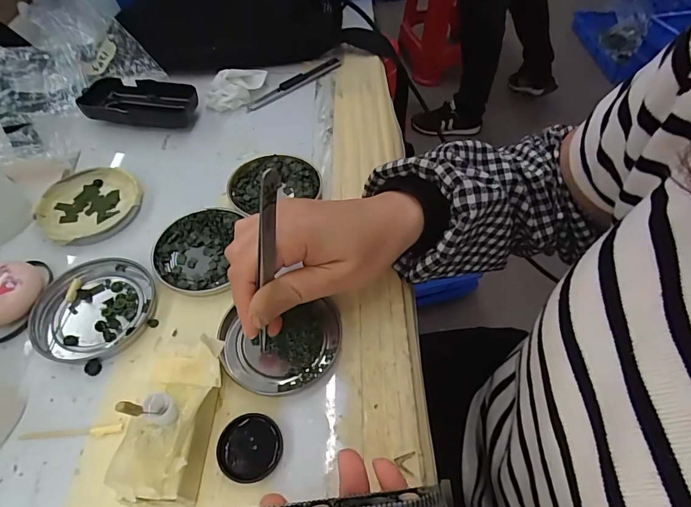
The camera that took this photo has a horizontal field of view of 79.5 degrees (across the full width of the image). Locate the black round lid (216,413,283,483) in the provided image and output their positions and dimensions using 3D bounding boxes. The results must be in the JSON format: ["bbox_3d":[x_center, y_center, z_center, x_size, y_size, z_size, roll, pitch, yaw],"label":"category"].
[{"bbox_3d":[-0.054,0.111,0.238,0.035,0.007,0.035,0,53,0],"label":"black round lid"}]

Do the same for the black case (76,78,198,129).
[{"bbox_3d":[-0.208,-0.149,0.419,0.109,0.025,0.051,7,54,5],"label":"black case"}]

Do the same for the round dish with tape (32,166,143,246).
[{"bbox_3d":[-0.214,-0.042,0.348,0.078,0.011,0.078,0,53,0],"label":"round dish with tape"}]

